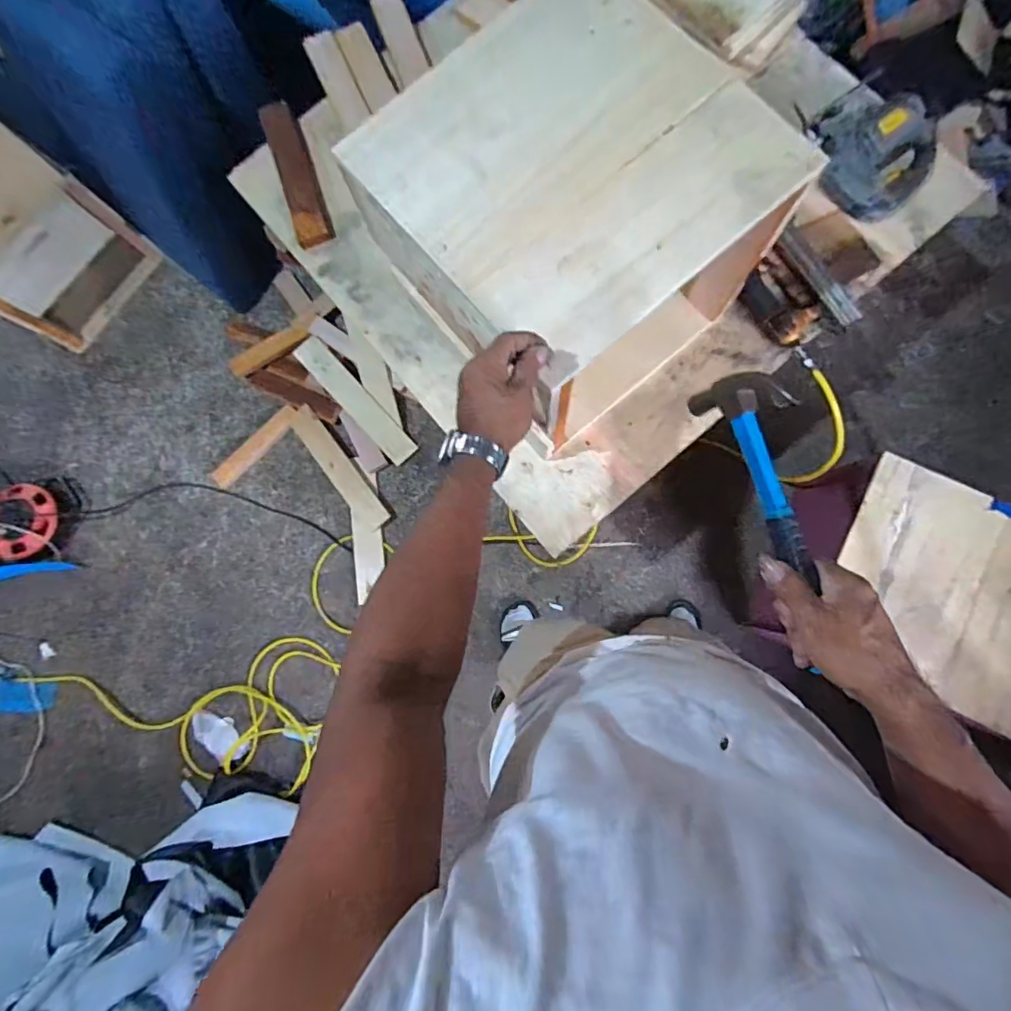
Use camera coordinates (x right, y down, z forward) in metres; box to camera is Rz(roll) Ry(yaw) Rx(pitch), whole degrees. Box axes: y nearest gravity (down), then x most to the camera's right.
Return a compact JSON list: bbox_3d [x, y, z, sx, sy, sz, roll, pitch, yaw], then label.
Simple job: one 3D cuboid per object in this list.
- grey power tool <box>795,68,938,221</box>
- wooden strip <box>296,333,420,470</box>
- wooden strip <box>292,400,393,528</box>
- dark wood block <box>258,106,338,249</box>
[{"bbox_3d":[0.619,-0.605,0.857,0.205,0.059,0.214,-34,80,-1],"label":"grey power tool"},{"bbox_3d":[-0.406,-0.283,1.398,0.083,0.017,0.406,-42,95,-1],"label":"wooden strip"},{"bbox_3d":[-0.460,-0.107,1.413,0.074,0.011,0.394,-36,86,4],"label":"wooden strip"},{"bbox_3d":[-0.403,-0.641,0.979,0.066,0.024,0.291,-18,80,2],"label":"dark wood block"}]

